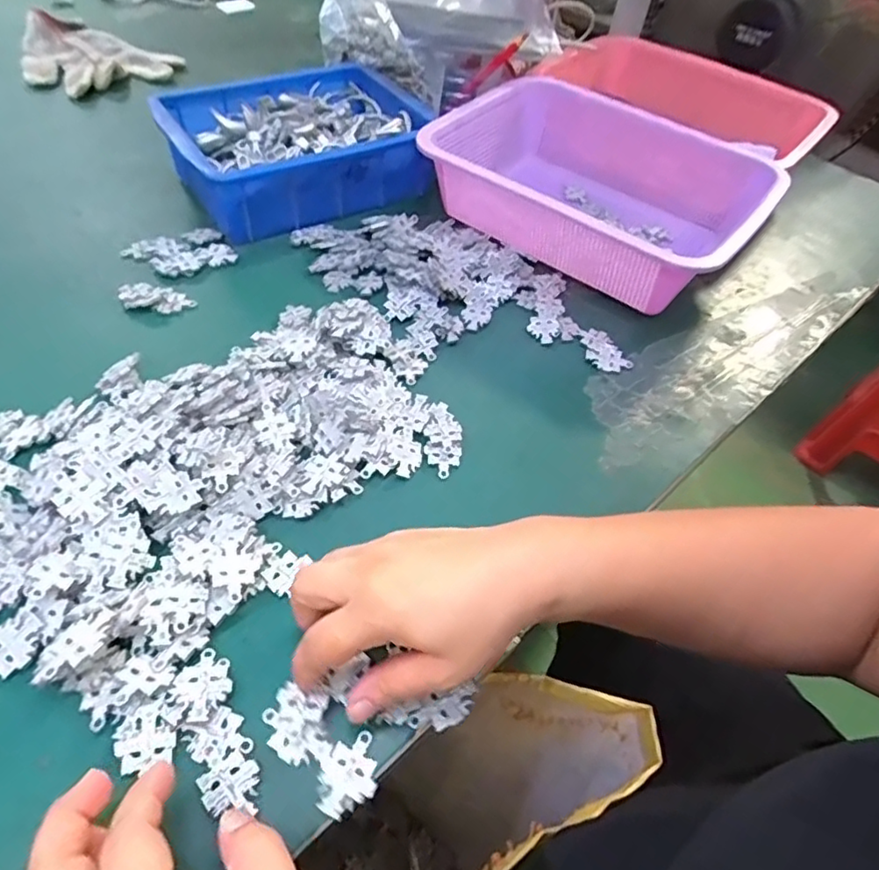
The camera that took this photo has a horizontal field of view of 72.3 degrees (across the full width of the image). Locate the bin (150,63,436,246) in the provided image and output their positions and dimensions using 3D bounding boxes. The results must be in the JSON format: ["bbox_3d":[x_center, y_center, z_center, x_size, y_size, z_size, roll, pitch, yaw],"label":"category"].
[{"bbox_3d":[-0.139,-0.291,0.608,0.237,0.081,0.176,-27,57,-25],"label":"bin"}]

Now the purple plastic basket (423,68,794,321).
[{"bbox_3d":[0.159,-0.240,0.597,0.287,0.095,0.241,33,55,21],"label":"purple plastic basket"}]

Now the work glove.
[{"bbox_3d":[-0.445,-0.472,0.754,0.181,0.049,0.141,22,52,13],"label":"work glove"}]

